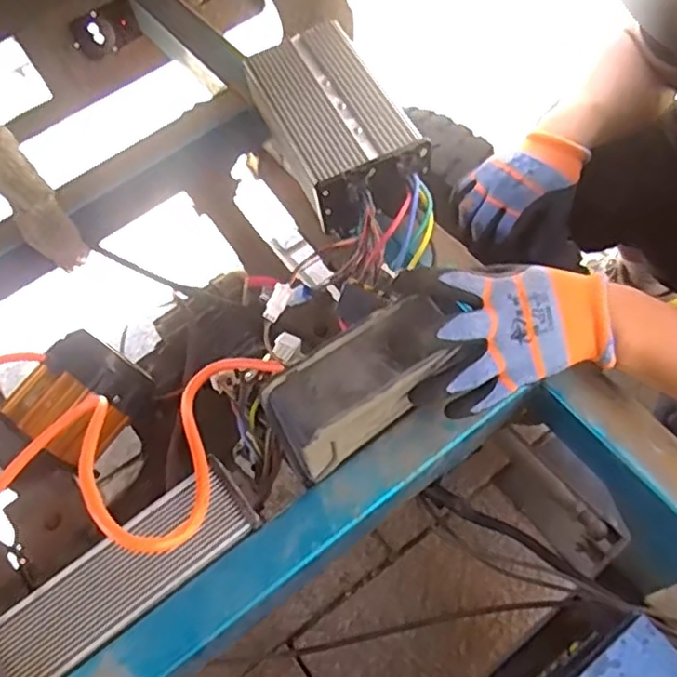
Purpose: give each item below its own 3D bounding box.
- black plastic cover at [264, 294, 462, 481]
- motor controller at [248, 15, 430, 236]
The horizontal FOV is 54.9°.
[{"bbox_3d":[0.017,0.048,0.534,0.143,0.127,0.051,-32,62,-14],"label":"black plastic cover"},{"bbox_3d":[-0.006,-0.226,0.706,0.126,0.067,0.260,-23,60,-9],"label":"motor controller"}]

